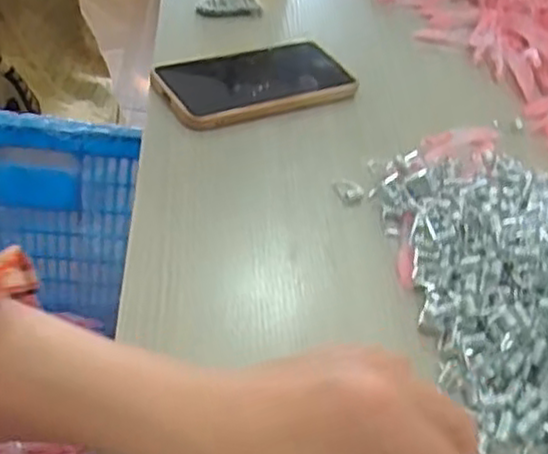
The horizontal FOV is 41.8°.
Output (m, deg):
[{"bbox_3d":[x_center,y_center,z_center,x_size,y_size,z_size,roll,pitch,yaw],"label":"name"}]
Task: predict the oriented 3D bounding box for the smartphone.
[{"bbox_3d":[-0.015,-0.114,0.561,0.149,0.012,0.076,-19,53,-29],"label":"smartphone"}]

